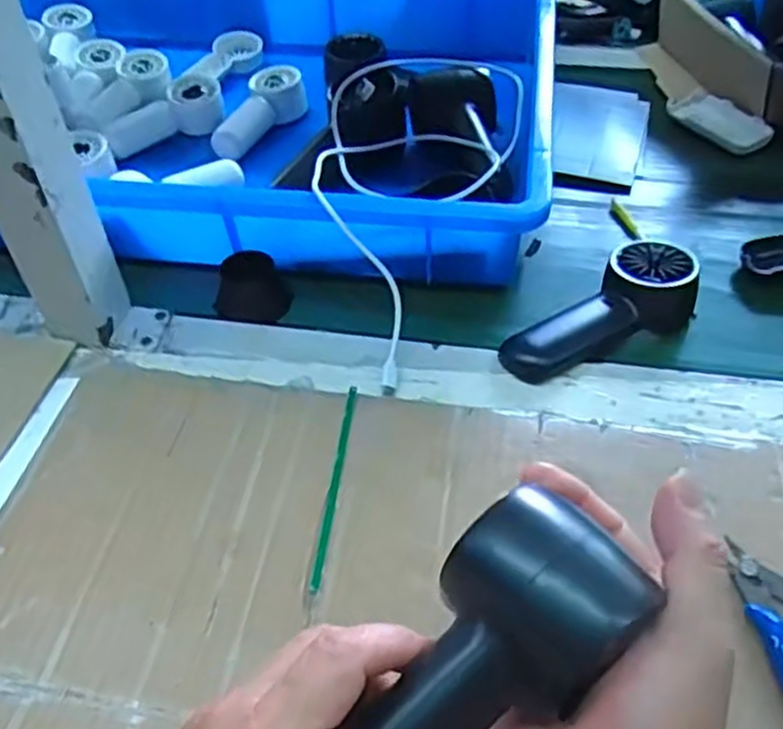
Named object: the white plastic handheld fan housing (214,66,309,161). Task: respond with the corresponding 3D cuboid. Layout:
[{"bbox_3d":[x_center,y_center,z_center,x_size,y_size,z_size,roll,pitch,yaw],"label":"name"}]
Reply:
[{"bbox_3d":[-0.113,-0.218,0.652,0.040,0.031,0.112,15,50,16],"label":"white plastic handheld fan housing"}]

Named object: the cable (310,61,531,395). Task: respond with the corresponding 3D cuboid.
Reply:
[{"bbox_3d":[0.004,-0.130,0.544,0.146,0.068,0.321,12,49,13],"label":"cable"}]

